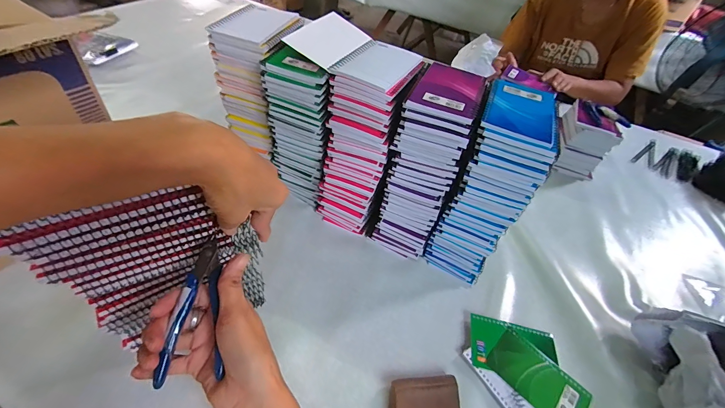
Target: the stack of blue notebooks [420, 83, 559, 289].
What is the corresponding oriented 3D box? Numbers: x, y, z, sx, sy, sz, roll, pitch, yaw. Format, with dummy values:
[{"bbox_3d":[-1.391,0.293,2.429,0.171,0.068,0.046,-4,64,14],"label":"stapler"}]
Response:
[{"bbox_3d":[0.185,-0.018,0.503,0.099,0.282,0.125,22,47,11],"label":"stack of blue notebooks"}]

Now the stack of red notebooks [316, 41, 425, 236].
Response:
[{"bbox_3d":[0.005,-0.098,0.546,0.108,0.276,0.142,25,48,13],"label":"stack of red notebooks"}]

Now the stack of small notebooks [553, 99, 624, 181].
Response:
[{"bbox_3d":[0.529,-0.157,0.791,0.109,0.136,0.161,20,47,8],"label":"stack of small notebooks"}]

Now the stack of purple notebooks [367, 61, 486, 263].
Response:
[{"bbox_3d":[0.094,-0.053,0.519,0.096,0.280,0.127,20,47,9],"label":"stack of purple notebooks"}]

